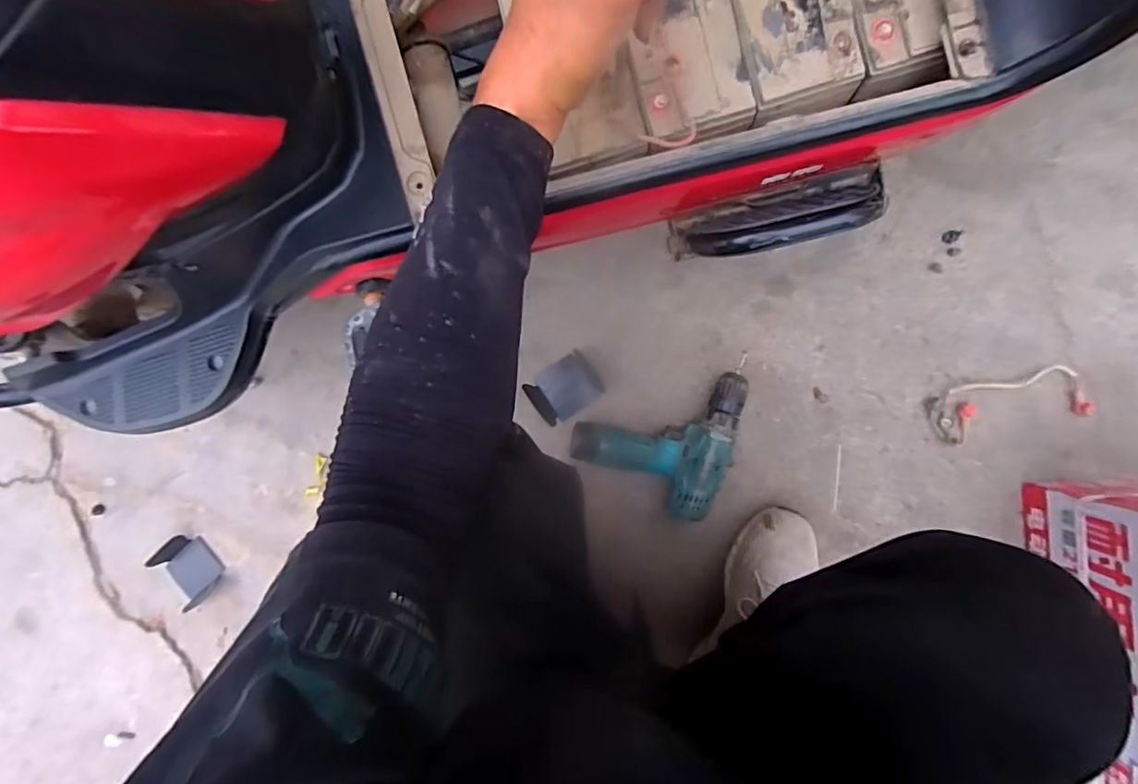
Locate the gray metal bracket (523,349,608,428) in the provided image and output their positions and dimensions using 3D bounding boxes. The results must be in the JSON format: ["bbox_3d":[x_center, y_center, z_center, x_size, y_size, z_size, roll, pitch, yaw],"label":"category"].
[{"bbox_3d":[-0.006,-0.005,0.723,0.089,0.023,0.067,-35,86,6],"label":"gray metal bracket"}]

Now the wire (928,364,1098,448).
[{"bbox_3d":[0.511,0.014,0.644,0.164,0.019,0.064,-15,89,7],"label":"wire"}]

